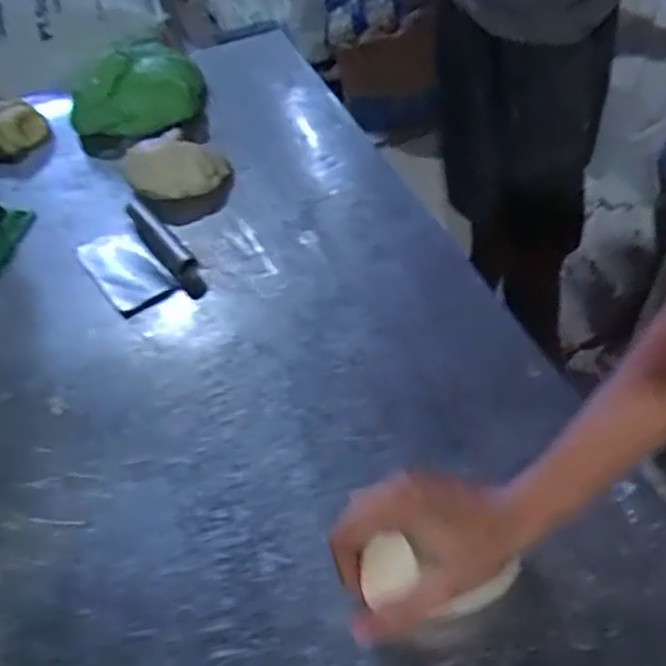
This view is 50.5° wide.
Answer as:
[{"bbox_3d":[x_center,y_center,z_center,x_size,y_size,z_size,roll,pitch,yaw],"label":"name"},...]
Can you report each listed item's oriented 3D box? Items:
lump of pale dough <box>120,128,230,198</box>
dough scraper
[{"bbox_3d":[-0.189,-0.206,0.847,0.121,0.056,0.066,-13,46,-5],"label":"lump of pale dough"},{"bbox_3d":[-0.213,-0.085,0.749,0.091,0.032,0.138,-30,50,-21],"label":"dough scraper"}]

